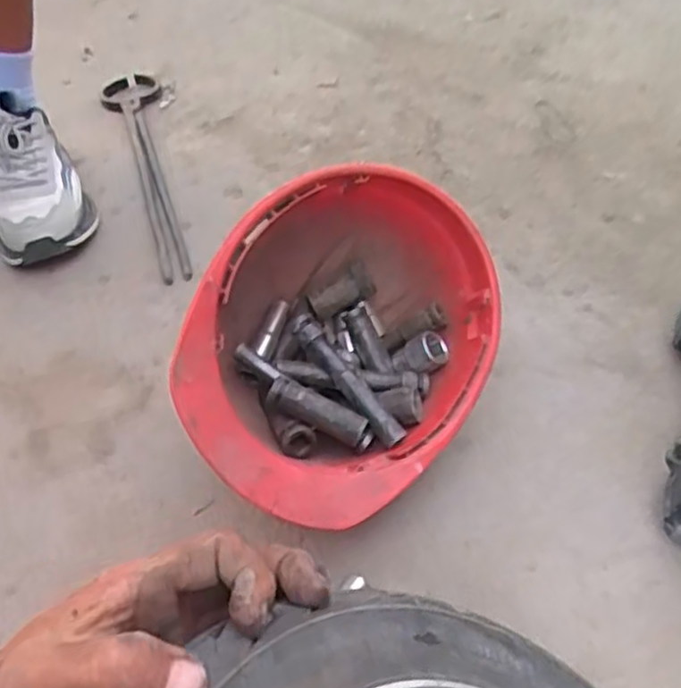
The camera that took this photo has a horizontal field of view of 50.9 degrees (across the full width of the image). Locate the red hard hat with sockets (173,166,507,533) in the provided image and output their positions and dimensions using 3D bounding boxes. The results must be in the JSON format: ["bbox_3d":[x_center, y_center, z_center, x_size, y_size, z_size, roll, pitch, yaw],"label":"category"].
[{"bbox_3d":[-0.011,0.002,0.574,0.222,0.139,0.283,39,63,-12],"label":"red hard hat with sockets"}]

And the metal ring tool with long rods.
[{"bbox_3d":[-0.242,-0.235,0.897,0.077,0.035,0.451,-15,48,-10],"label":"metal ring tool with long rods"}]

